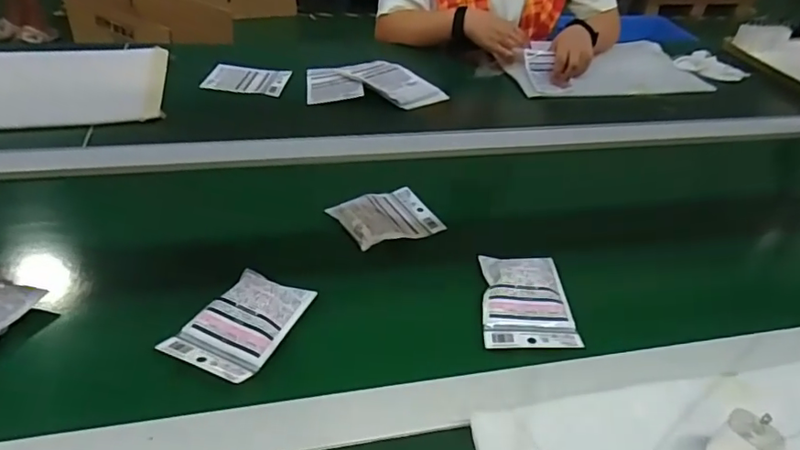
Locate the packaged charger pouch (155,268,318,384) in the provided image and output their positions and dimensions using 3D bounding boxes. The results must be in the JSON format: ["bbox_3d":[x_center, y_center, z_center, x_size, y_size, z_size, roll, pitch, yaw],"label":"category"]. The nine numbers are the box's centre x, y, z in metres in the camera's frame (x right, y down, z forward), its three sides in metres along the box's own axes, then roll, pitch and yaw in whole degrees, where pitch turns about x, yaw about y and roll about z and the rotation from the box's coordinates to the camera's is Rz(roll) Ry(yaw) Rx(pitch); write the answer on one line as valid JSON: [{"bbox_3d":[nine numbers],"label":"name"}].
[{"bbox_3d":[-0.161,0.095,0.546,0.094,0.026,0.127,18,41,15],"label":"packaged charger pouch"}]

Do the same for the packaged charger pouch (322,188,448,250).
[{"bbox_3d":[-0.017,-0.013,0.712,0.126,0.032,0.092,-20,46,-28],"label":"packaged charger pouch"}]

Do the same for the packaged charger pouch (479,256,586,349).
[{"bbox_3d":[0.138,0.081,0.603,0.095,0.021,0.123,2,49,-2],"label":"packaged charger pouch"}]

